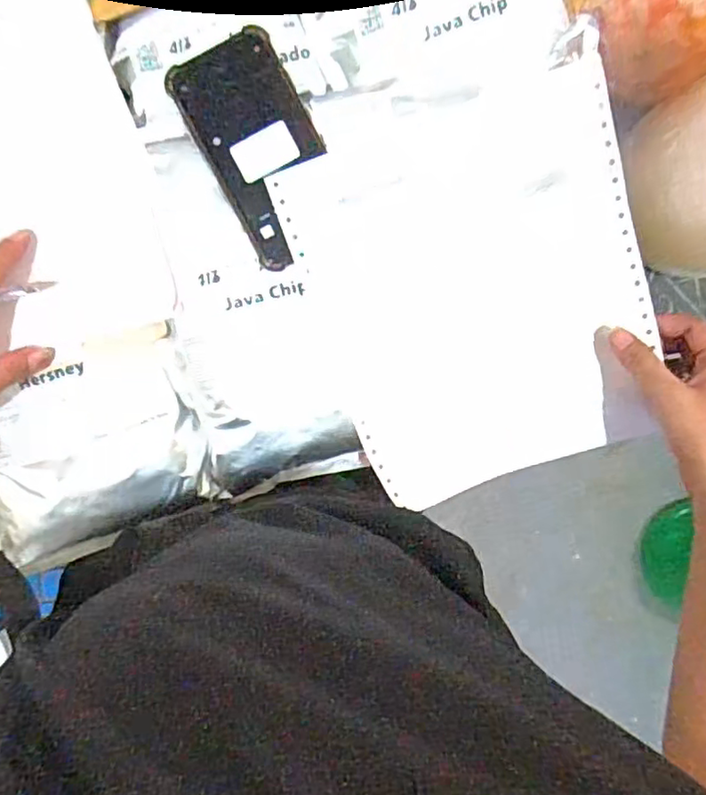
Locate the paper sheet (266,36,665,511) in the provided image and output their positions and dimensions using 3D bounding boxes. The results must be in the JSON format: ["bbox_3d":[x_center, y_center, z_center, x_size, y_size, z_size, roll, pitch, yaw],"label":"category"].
[{"bbox_3d":[0.092,-0.081,0.450,0.233,0.020,0.292,-17,104,4],"label":"paper sheet"}]

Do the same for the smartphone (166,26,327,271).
[{"bbox_3d":[-0.062,-0.175,0.427,0.076,0.010,0.148,-28,97,1],"label":"smartphone"}]

